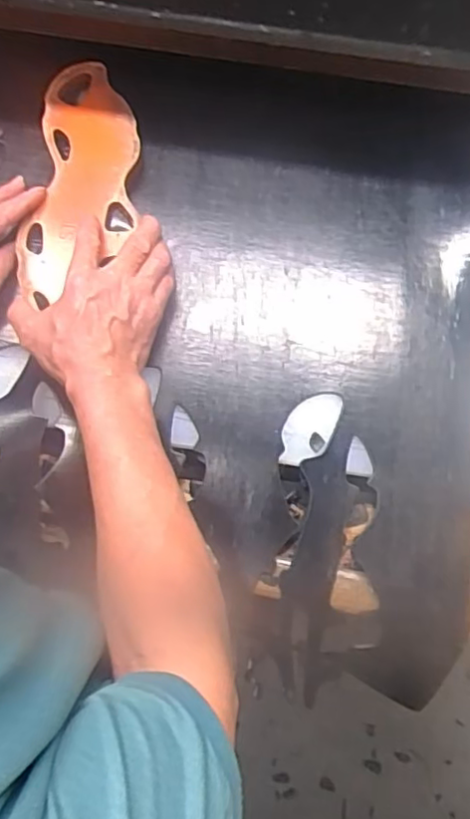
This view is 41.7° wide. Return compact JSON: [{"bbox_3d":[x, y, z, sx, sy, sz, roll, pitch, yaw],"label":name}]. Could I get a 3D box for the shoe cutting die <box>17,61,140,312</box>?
[{"bbox_3d":[-0.138,-0.210,0.563,0.094,0.017,0.233,10,77,1],"label":"shoe cutting die"}]

